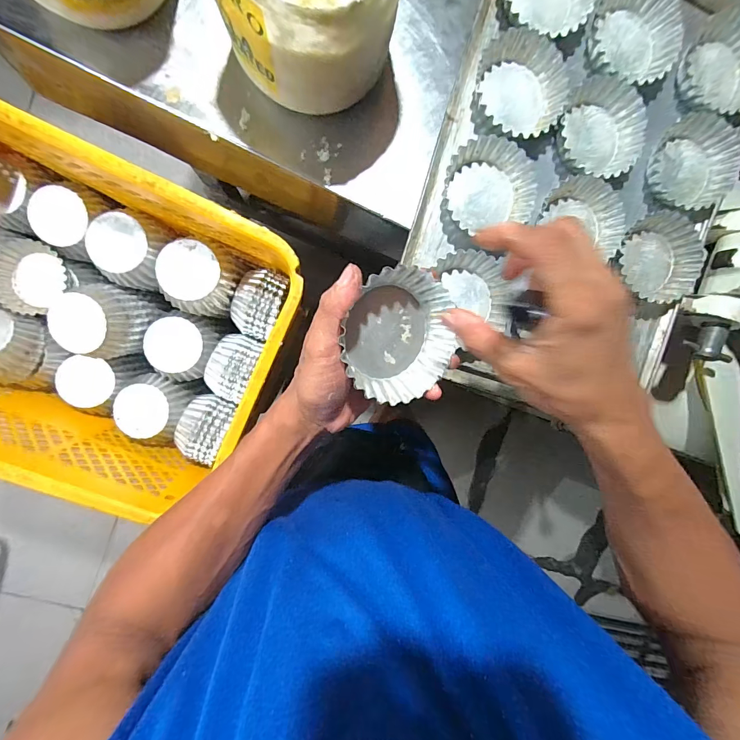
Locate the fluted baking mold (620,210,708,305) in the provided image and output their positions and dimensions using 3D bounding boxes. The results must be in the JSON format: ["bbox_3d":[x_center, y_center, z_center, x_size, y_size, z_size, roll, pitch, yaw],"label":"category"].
[{"bbox_3d":[0.328,-0.127,0.413,0.095,0.031,0.096,-13,97,-7],"label":"fluted baking mold"}]

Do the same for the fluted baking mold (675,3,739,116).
[{"bbox_3d":[0.391,-0.336,0.400,0.101,0.026,0.100,-1,95,-8],"label":"fluted baking mold"}]

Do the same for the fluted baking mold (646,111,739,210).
[{"bbox_3d":[0.365,-0.233,0.406,0.093,0.032,0.099,-16,97,-6],"label":"fluted baking mold"}]

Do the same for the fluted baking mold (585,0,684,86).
[{"bbox_3d":[0.280,-0.356,0.384,0.096,0.030,0.099,-21,98,-6],"label":"fluted baking mold"}]

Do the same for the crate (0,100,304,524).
[{"bbox_3d":[-0.389,-0.085,0.447,0.491,0.201,0.350,24,91,-9],"label":"crate"}]

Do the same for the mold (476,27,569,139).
[{"bbox_3d":[0.157,-0.295,0.372,0.095,0.028,0.087,-1,95,-8],"label":"mold"}]

